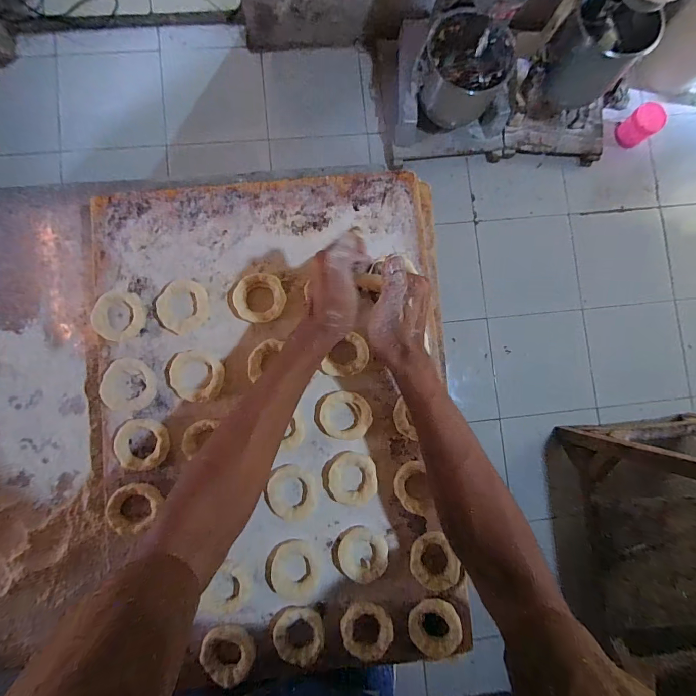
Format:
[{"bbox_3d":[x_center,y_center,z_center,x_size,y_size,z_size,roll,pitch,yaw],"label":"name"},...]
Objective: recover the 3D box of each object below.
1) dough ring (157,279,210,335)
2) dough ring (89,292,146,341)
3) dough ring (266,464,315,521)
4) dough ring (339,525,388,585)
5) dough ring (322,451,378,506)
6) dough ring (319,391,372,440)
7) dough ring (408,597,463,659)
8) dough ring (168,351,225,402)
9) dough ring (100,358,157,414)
[{"bbox_3d":[-0.201,-0.050,0.450,0.056,0.009,0.063,38,85,0],"label":"dough ring"},{"bbox_3d":[-0.279,-0.040,0.448,0.058,0.010,0.060,0,86,-3],"label":"dough ring"},{"bbox_3d":[-0.067,0.172,0.437,0.055,0.013,0.061,0,86,-3],"label":"dough ring"},{"bbox_3d":[0.017,0.248,0.440,0.058,0.014,0.056,0,86,-3],"label":"dough ring"},{"bbox_3d":[0.002,0.157,0.442,0.064,0.010,0.061,0,86,-3],"label":"dough ring"},{"bbox_3d":[-0.002,0.083,0.448,0.061,0.006,0.058,0,86,-3],"label":"dough ring"},{"bbox_3d":[0.103,0.327,0.431,0.057,0.018,0.056,0,86,-3],"label":"dough ring"},{"bbox_3d":[-0.183,0.034,0.445,0.063,0.010,0.057,15,85,-2],"label":"dough ring"},{"bbox_3d":[-0.265,0.044,0.444,0.061,0.009,0.064,0,86,-3],"label":"dough ring"}]

